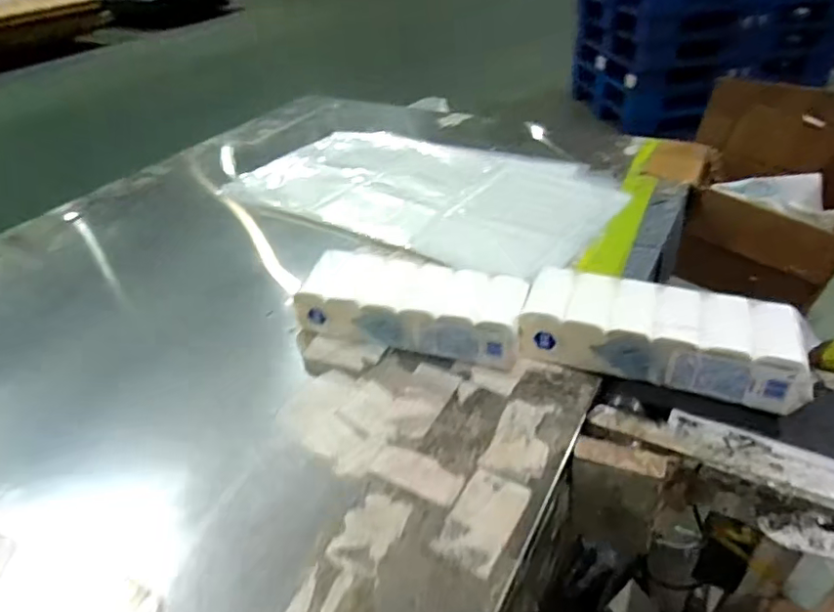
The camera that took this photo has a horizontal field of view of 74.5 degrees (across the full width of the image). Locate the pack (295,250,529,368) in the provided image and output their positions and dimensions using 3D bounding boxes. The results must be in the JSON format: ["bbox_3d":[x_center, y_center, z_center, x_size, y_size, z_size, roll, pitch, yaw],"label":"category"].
[{"bbox_3d":[-0.008,-0.001,0.930,0.368,0.114,0.136,8,39,18],"label":"pack"}]

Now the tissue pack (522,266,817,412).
[{"bbox_3d":[0.359,0.045,0.832,0.382,0.103,0.134,11,40,21],"label":"tissue pack"}]

